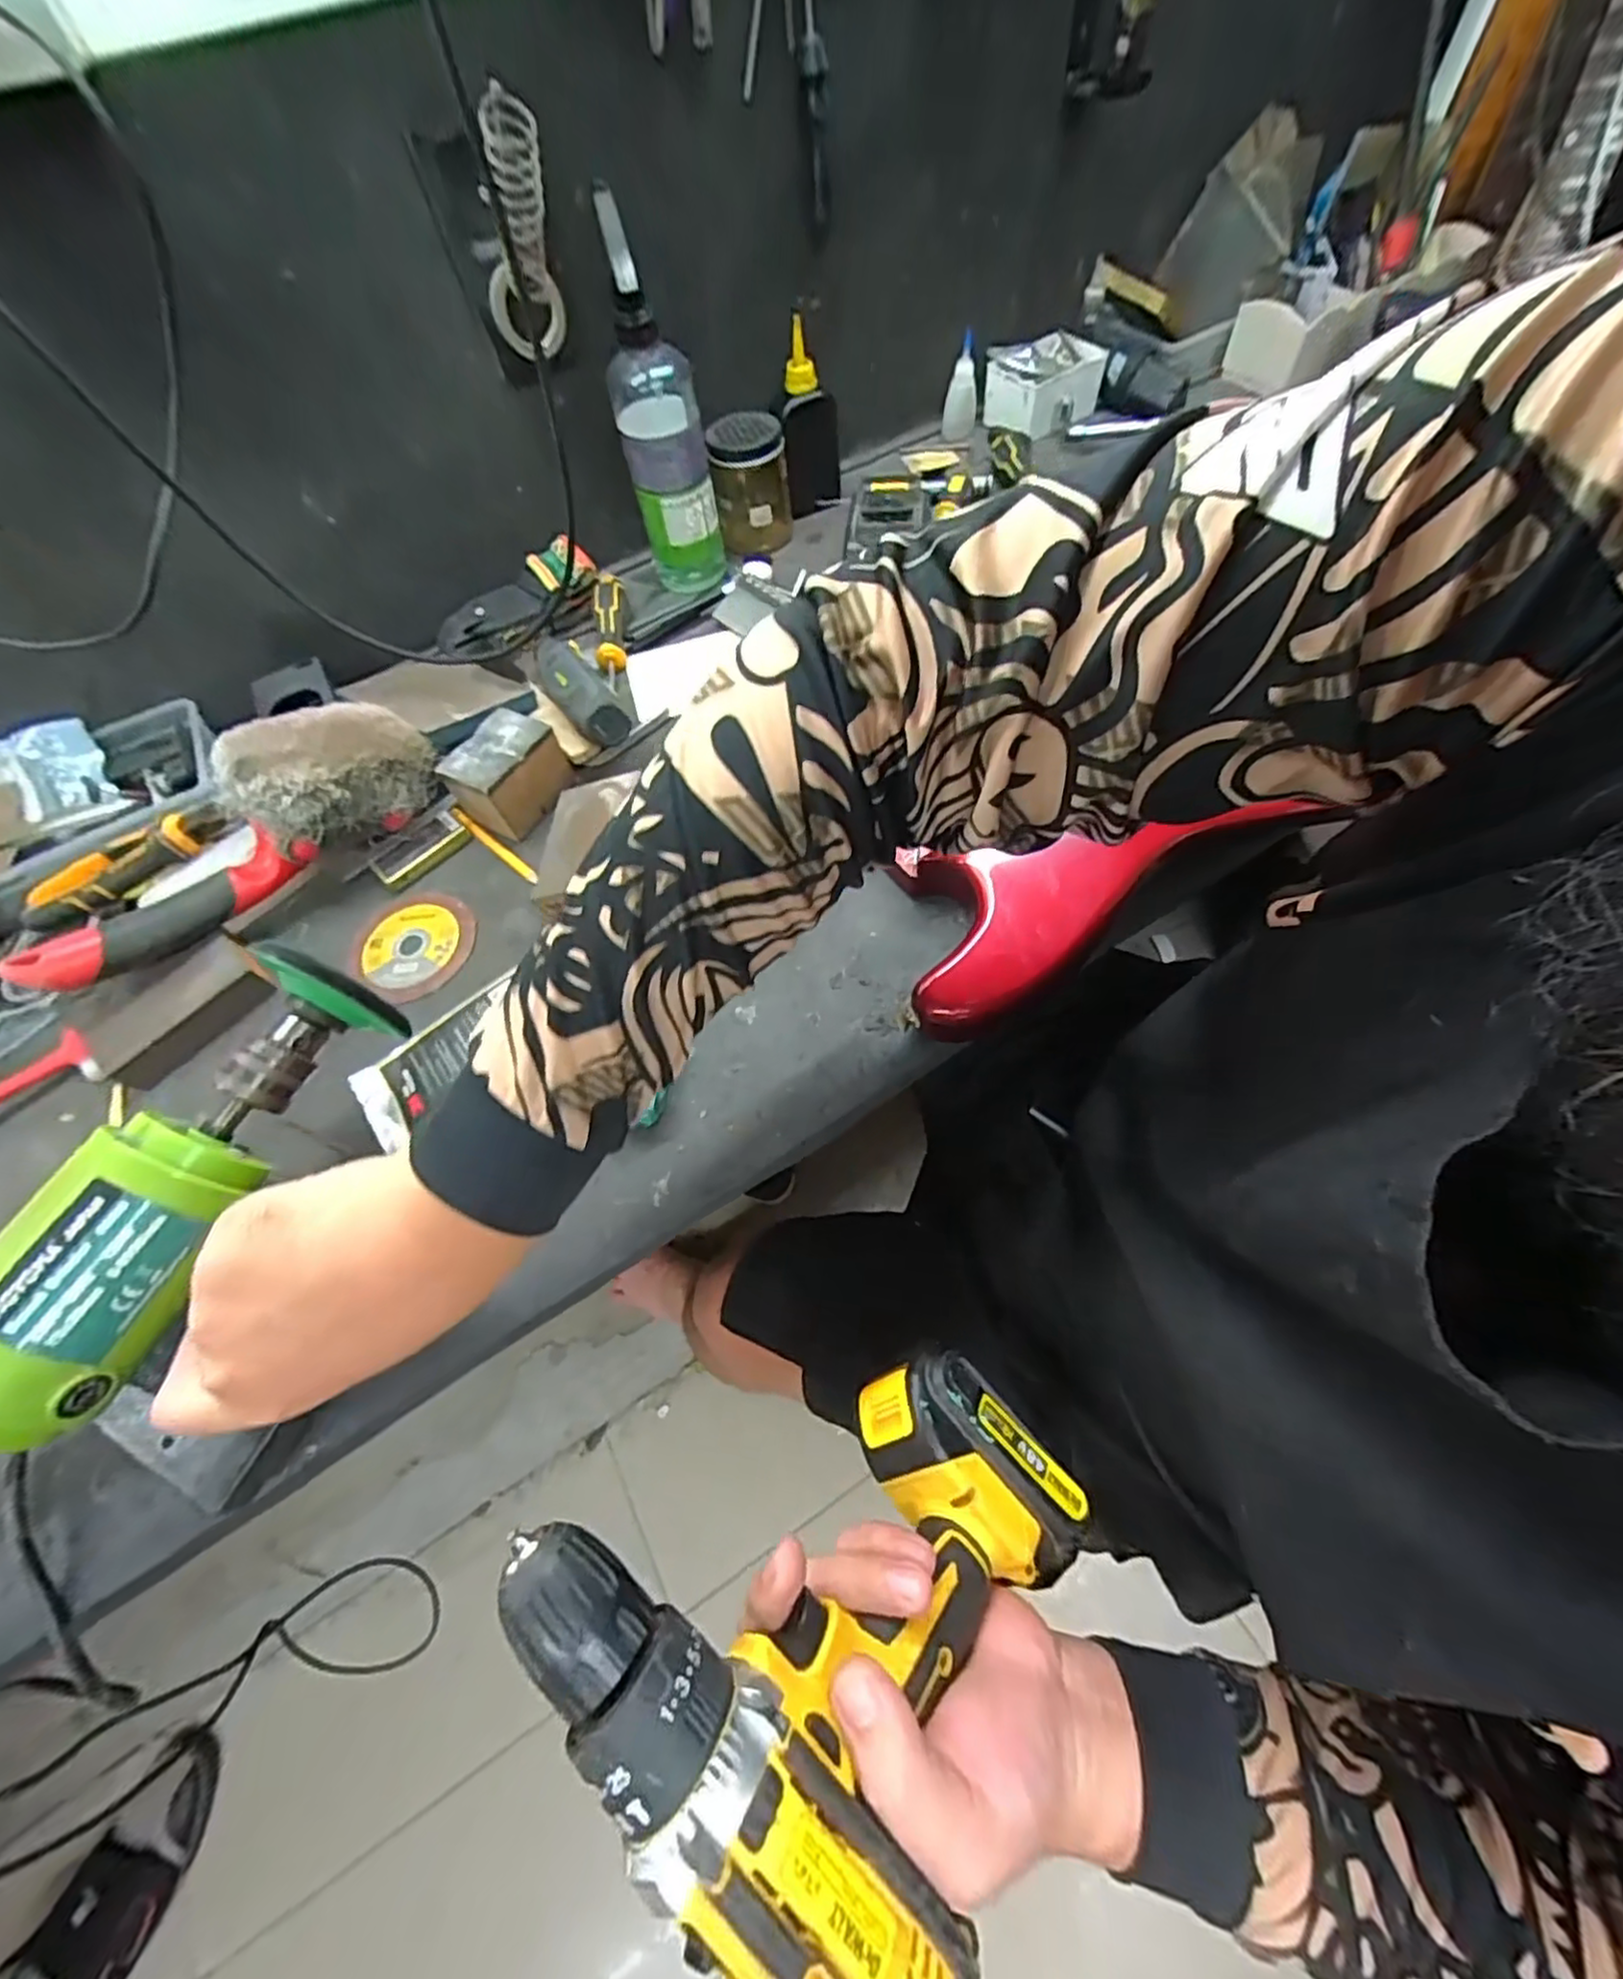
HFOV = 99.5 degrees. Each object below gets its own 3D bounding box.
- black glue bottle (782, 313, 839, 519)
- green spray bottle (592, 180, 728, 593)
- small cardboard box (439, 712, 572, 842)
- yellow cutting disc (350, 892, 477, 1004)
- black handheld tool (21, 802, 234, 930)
[{"bbox_3d":[0.001,-0.524,0.643,0.048,0.125,0.048,4,61,5],"label":"black glue bottle"},{"bbox_3d":[-0.122,-0.460,0.564,0.067,0.229,0.074,-8,61,-2],"label":"green spray bottle"},{"bbox_3d":[-0.225,-0.163,0.517,0.057,0.057,0.086,24,65,15],"label":"small cardboard box"},{"bbox_3d":[-0.280,-0.034,0.483,0.089,0.005,0.081,-1,61,2],"label":"yellow cutting disc"},{"bbox_3d":[-0.500,-0.096,0.503,0.146,0.025,0.047,-34,64,-15],"label":"black handheld tool"}]

